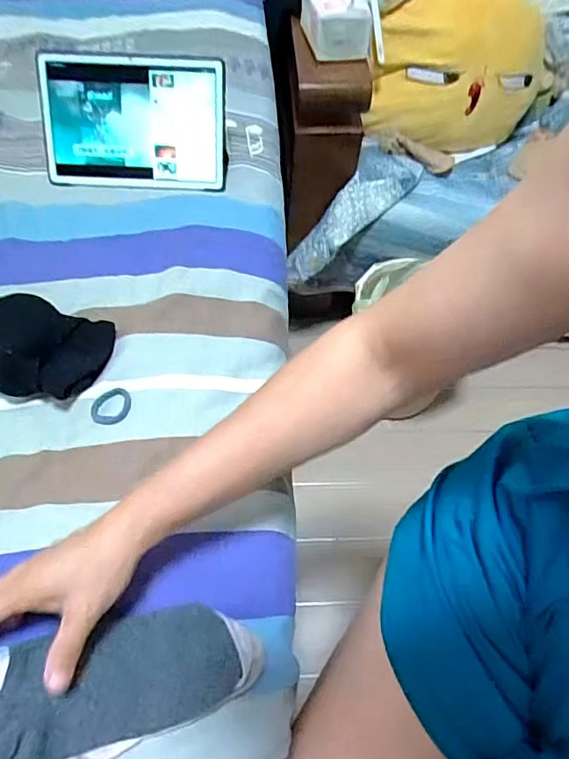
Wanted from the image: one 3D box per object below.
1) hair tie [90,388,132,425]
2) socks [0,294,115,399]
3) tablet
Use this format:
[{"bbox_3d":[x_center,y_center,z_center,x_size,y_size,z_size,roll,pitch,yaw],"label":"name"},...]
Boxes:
[{"bbox_3d":[-0.170,0.026,0.507,0.039,0.007,0.042,3,58,-2],"label":"hair tie"},{"bbox_3d":[-0.250,-0.032,0.533,0.135,0.047,0.105,19,58,8],"label":"socks"},{"bbox_3d":[-0.199,-0.336,0.678,0.238,0.155,0.016,2,20,0],"label":"tablet"}]

